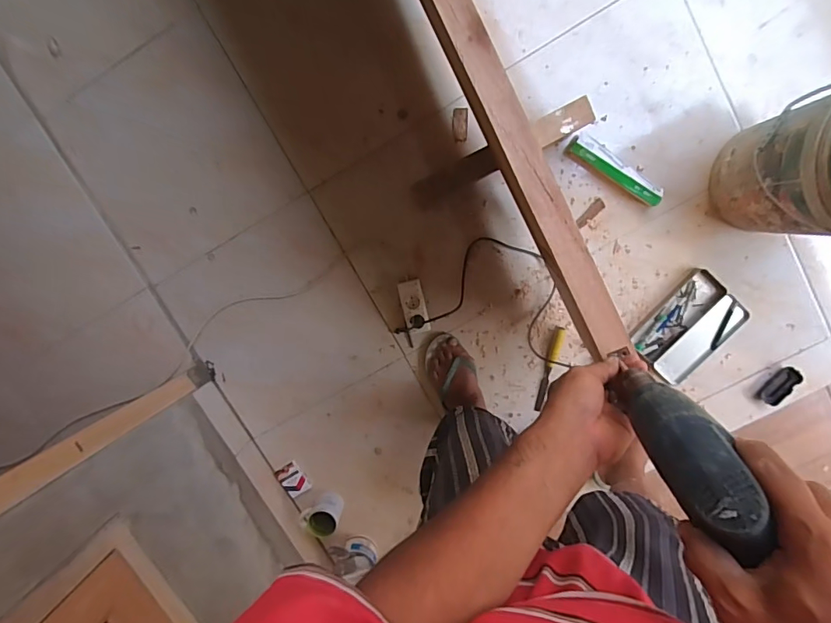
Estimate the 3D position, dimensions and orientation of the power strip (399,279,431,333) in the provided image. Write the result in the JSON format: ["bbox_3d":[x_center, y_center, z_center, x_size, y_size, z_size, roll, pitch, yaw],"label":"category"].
[{"bbox_3d":[-0.002,-0.012,1.152,0.060,0.043,0.137,-13,99,4],"label":"power strip"}]

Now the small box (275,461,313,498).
[{"bbox_3d":[-0.344,0.474,1.265,0.063,0.020,0.093,-37,97,7],"label":"small box"}]

